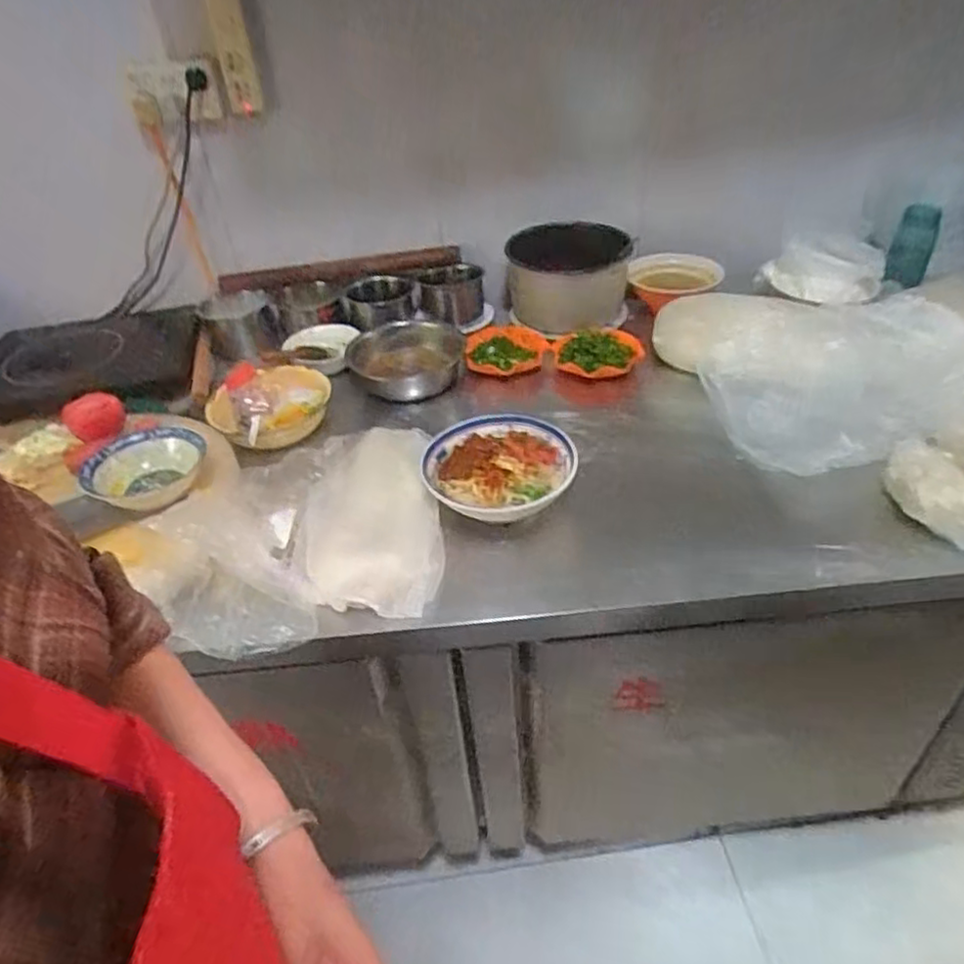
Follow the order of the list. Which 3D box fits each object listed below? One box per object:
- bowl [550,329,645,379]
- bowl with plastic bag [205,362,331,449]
[{"bbox_3d":[0.202,-0.231,1.210,0.153,0.035,0.143,-3,39,2],"label":"bowl"},{"bbox_3d":[-0.337,-0.131,1.088,0.194,0.051,0.186,-3,39,2],"label":"bowl with plastic bag"}]

